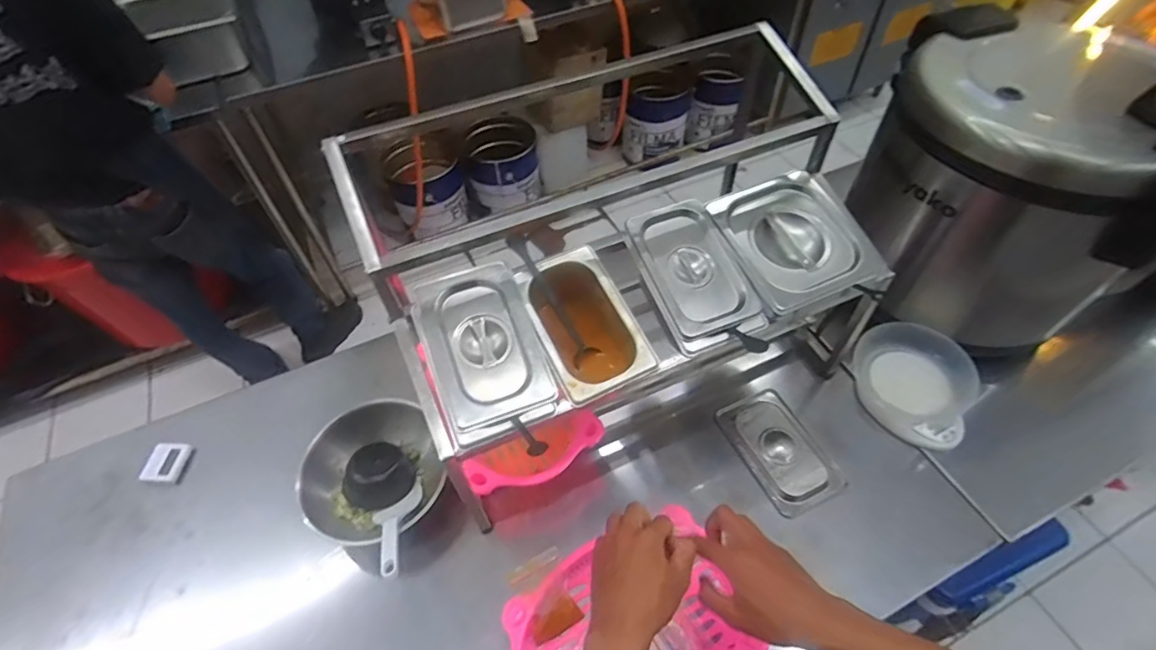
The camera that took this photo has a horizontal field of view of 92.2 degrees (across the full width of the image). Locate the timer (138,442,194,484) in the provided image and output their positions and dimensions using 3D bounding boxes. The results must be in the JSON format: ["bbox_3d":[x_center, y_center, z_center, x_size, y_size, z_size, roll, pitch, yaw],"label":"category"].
[{"bbox_3d":[-0.595,0.198,0.804,0.050,0.015,0.057,2,53,3],"label":"timer"}]

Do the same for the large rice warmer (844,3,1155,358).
[{"bbox_3d":[0.605,-0.197,0.819,0.357,0.429,0.332,23,57,18],"label":"large rice warmer"}]

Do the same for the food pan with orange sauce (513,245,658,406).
[{"bbox_3d":[0.000,0.007,0.669,0.108,0.112,0.193,-24,56,-16],"label":"food pan with orange sauce"}]

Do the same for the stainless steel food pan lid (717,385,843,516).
[{"bbox_3d":[0.285,0.175,0.793,0.109,0.022,0.175,-21,55,-14],"label":"stainless steel food pan lid"}]

